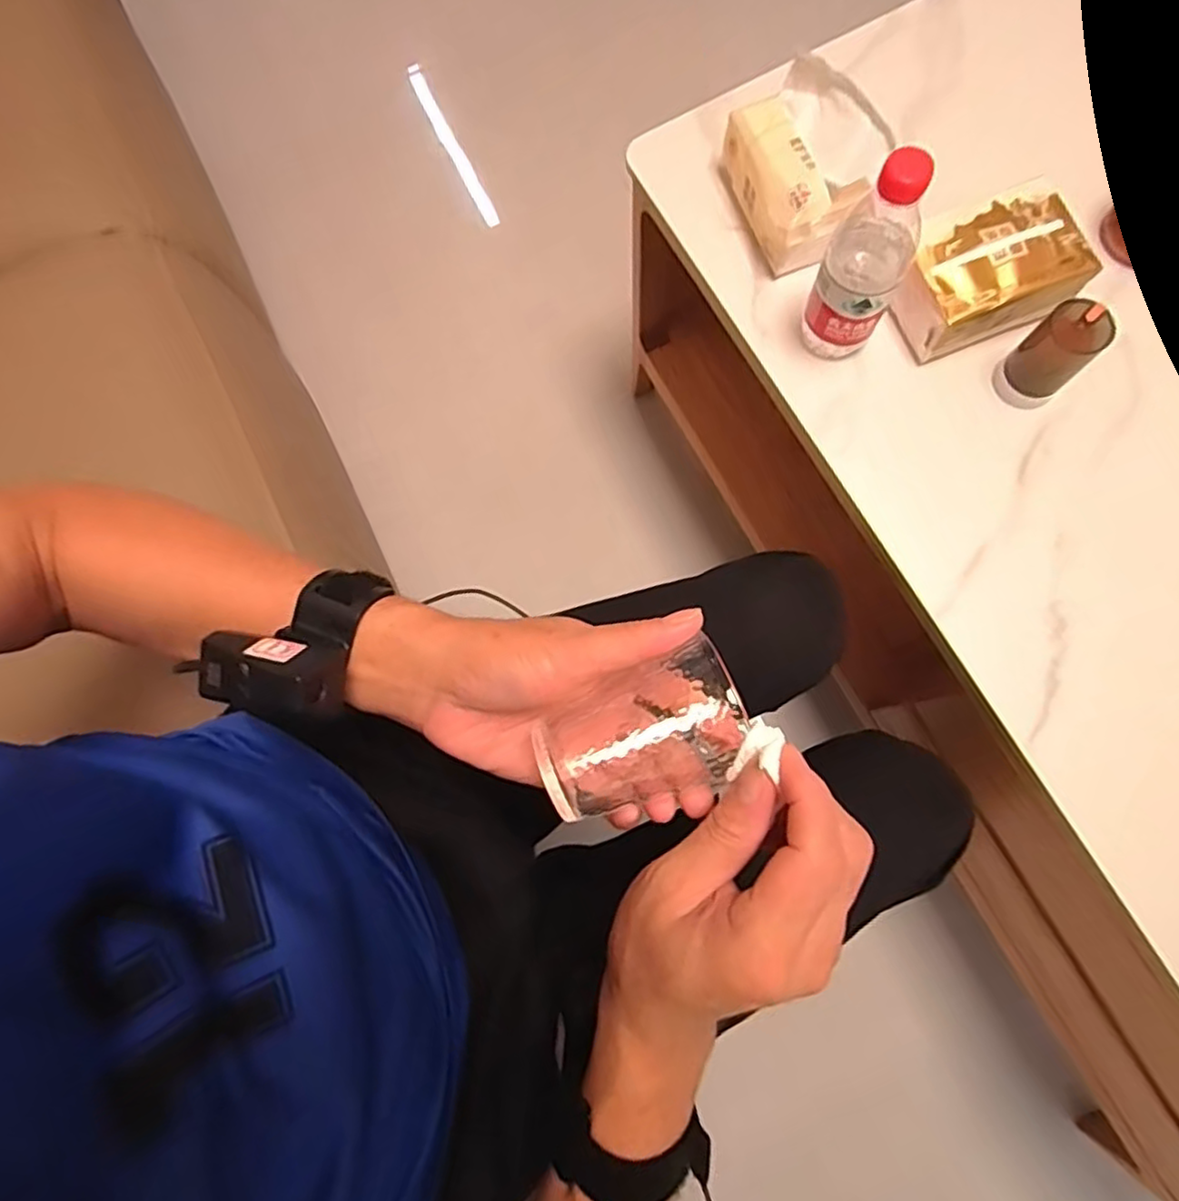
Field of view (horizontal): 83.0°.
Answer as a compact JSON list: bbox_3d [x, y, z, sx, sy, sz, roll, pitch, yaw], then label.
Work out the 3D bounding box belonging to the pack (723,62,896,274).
[{"bbox_3d":[0.187,-0.377,0.579,0.093,0.093,0.141,-18,77,0],"label":"pack"}]

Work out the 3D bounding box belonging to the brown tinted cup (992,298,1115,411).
[{"bbox_3d":[0.375,-0.198,0.543,0.044,0.085,0.047,-1,77,4],"label":"brown tinted cup"}]

